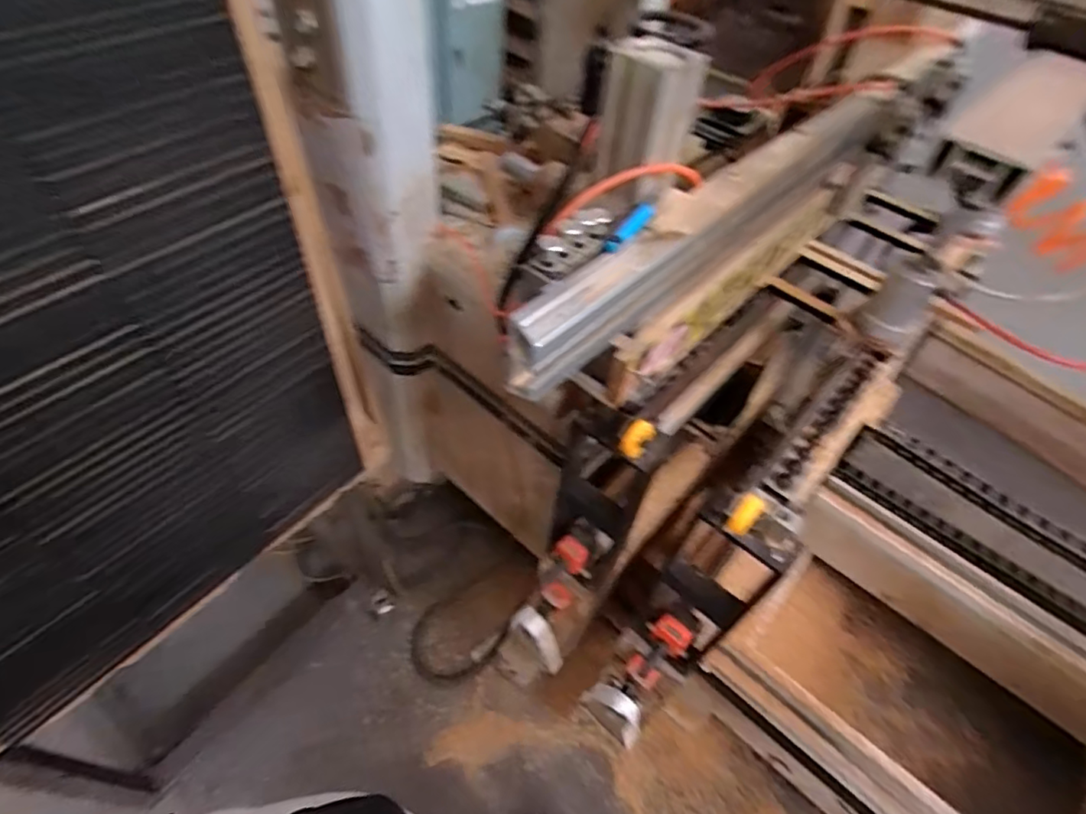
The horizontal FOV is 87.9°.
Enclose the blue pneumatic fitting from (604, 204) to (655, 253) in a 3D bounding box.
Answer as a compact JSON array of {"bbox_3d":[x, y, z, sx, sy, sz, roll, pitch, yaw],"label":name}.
[{"bbox_3d":[0.081,-0.165,0.517,0.013,0.013,0.076,30,54,18],"label":"blue pneumatic fitting"}]

